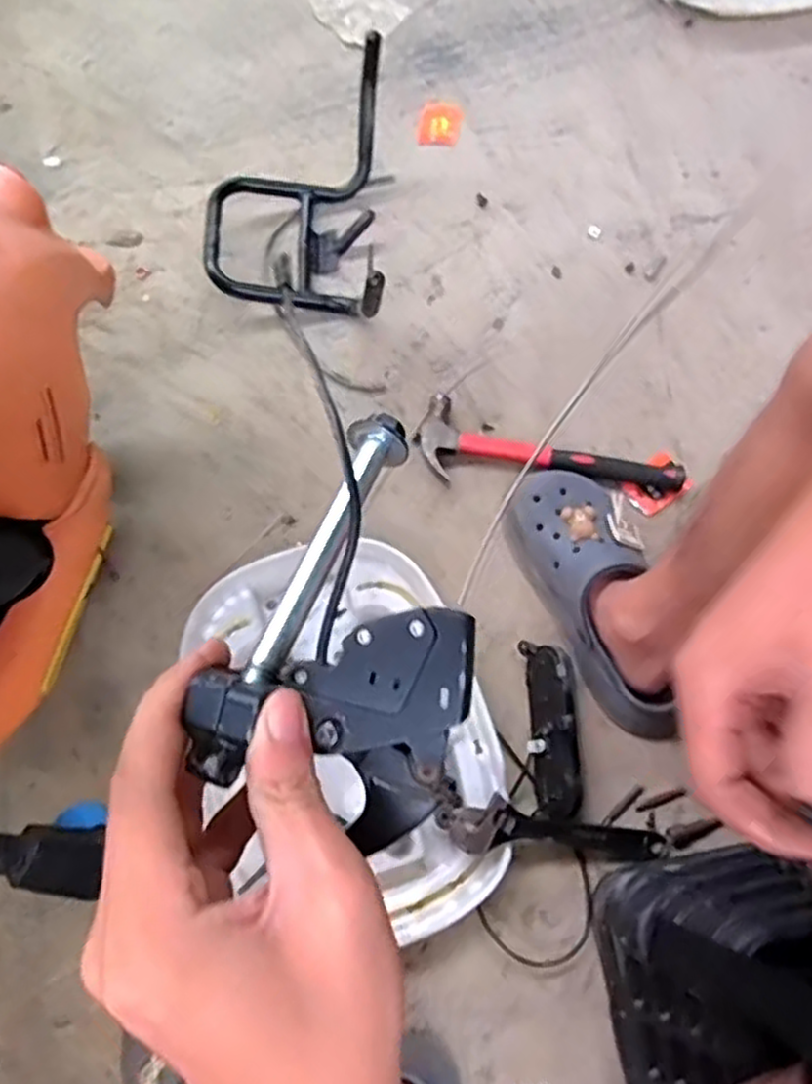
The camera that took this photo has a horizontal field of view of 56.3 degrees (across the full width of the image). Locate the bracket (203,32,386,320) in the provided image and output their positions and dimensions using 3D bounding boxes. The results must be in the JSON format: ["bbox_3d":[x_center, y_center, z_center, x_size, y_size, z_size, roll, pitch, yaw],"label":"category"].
[{"bbox_3d":[-0.132,-0.408,0.883,0.210,0.130,0.266,-1,69,2],"label":"bracket"}]

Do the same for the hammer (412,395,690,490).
[{"bbox_3d":[0.150,-0.085,0.804,0.274,0.025,0.082,16,71,8],"label":"hammer"}]

